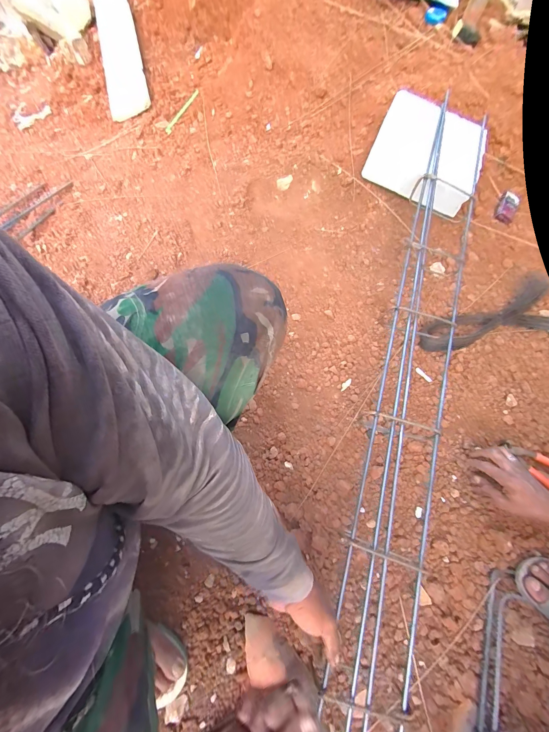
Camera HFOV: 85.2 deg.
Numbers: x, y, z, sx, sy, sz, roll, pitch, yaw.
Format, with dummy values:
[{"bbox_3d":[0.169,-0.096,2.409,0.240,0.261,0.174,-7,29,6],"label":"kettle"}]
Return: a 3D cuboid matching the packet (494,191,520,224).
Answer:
[{"bbox_3d":[0.721,-0.487,0.926,0.055,0.015,0.112,25,83,3],"label":"packet"}]

